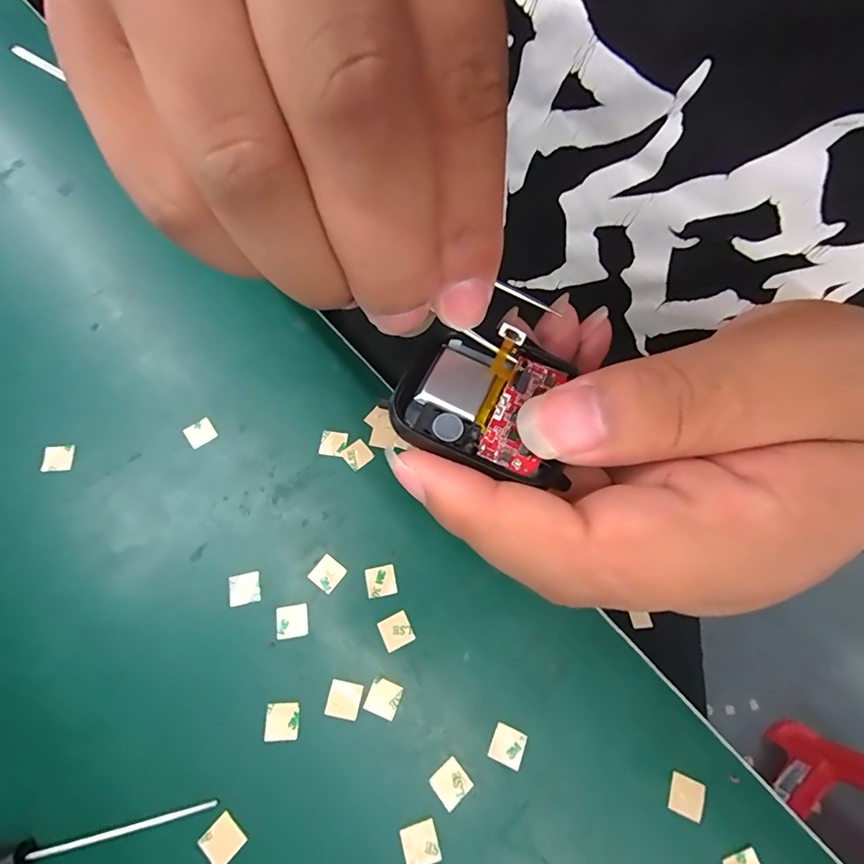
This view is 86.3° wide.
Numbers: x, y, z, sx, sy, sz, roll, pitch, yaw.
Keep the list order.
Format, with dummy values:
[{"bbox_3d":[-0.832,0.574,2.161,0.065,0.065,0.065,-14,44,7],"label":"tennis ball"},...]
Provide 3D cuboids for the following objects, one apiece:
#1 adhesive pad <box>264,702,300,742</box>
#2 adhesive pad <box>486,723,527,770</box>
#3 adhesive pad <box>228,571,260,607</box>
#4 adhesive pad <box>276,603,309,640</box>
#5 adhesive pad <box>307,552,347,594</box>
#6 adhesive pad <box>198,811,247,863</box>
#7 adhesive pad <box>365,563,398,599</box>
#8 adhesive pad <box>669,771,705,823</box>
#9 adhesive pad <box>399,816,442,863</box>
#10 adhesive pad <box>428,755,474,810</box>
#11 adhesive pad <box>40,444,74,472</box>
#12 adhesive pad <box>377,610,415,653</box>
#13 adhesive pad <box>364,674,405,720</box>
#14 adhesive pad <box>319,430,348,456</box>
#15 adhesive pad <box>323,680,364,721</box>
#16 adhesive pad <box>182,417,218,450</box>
[{"bbox_3d":[-0.071,0.137,0.217,0.016,0.004,0.015,-2,66,-4],"label":"adhesive pad"},{"bbox_3d":[0.036,0.149,0.218,0.015,0.004,0.016,24,67,8],"label":"adhesive pad"},{"bbox_3d":[-0.098,0.082,0.241,0.015,0.004,0.015,-11,67,-8],"label":"adhesive pad"},{"bbox_3d":[-0.072,0.097,0.235,0.016,0.004,0.016,-7,67,-6],"label":"adhesive pad"},{"bbox_3d":[-0.056,0.075,0.246,0.016,0.004,0.016,36,69,12],"label":"adhesive pad"},{"bbox_3d":[-0.091,0.178,0.201,0.015,0.004,0.015,42,69,13],"label":"adhesive pad"},{"bbox_3d":[-0.027,0.079,0.245,0.015,0.004,0.015,-10,67,-7],"label":"adhesive pad"},{"bbox_3d":[0.119,0.169,0.214,0.015,0.004,0.016,23,67,7],"label":"adhesive pad"},{"bbox_3d":[-0.005,0.182,0.202,0.015,0.004,0.016,-16,68,-10],"label":"adhesive pad"},{"bbox_3d":[0.009,0.162,0.212,0.016,0.004,0.015,-40,74,-18],"label":"adhesive pad"},{"bbox_3d":[-0.215,0.015,0.265,0.015,0.004,0.015,-5,67,-5],"label":"adhesive pad"},{"bbox_3d":[-0.018,0.102,0.236,0.016,0.004,0.015,-23,70,-13],"label":"adhesive pad"},{"bbox_3d":[-0.024,0.129,0.223,0.015,0.004,0.015,22,67,7],"label":"adhesive pad"},{"bbox_3d":[-0.060,0.006,0.276,0.016,0.004,0.015,7,66,0],"label":"adhesive pad"},{"bbox_3d":[-0.043,0.129,0.222,0.016,0.004,0.015,12,66,2],"label":"adhesive pad"},{"bbox_3d":[-0.139,0.000,0.275,0.016,0.004,0.016,-34,72,-16],"label":"adhesive pad"}]

